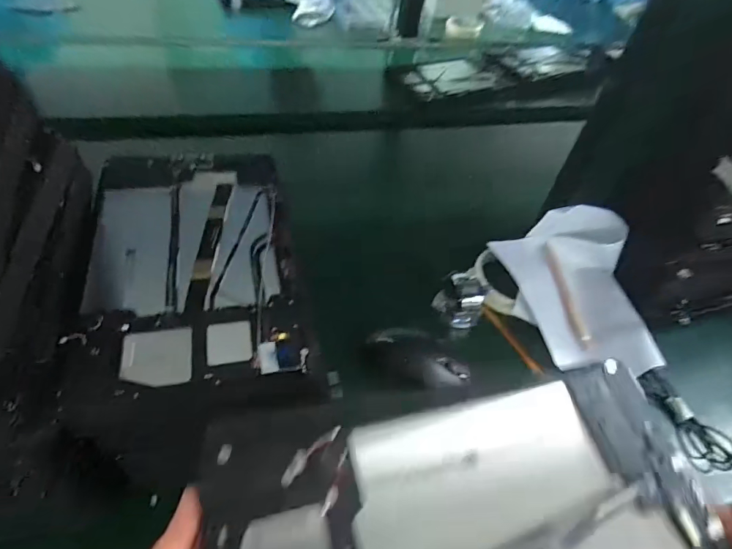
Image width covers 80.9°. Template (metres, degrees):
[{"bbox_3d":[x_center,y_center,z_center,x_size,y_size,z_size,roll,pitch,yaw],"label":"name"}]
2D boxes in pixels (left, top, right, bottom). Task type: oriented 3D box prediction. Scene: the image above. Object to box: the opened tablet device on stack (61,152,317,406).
[{"bbox_3d":[-0.133,-0.016,0.332,0.144,0.010,0.241,-8,51,-12],"label":"opened tablet device on stack"}]

